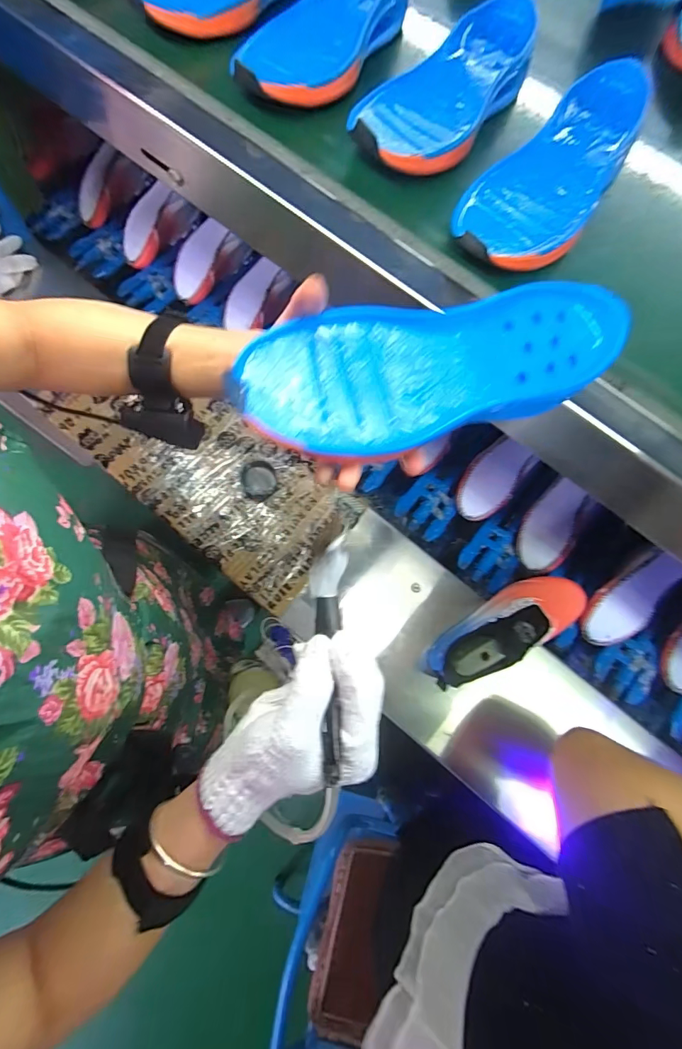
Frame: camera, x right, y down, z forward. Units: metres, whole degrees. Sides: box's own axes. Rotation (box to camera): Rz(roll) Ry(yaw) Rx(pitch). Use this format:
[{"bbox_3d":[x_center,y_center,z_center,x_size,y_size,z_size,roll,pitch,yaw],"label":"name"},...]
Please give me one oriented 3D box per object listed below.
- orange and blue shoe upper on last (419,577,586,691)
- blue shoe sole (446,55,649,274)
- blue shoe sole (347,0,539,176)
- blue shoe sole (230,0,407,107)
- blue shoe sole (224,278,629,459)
[{"bbox_3d":[0.244,0.151,0.616,0.267,0.118,0.092,-25,78,-10],"label":"orange and blue shoe upper on last"},{"bbox_3d":[0.197,-0.321,0.387,0.100,0.033,0.254,37,81,6],"label":"blue shoe sole"},{"bbox_3d":[0.103,-0.418,0.402,0.097,0.042,0.242,36,76,6],"label":"blue shoe sole"},{"bbox_3d":[-0.014,-0.502,0.418,0.104,0.032,0.237,27,75,4],"label":"blue shoe sole"},{"bbox_3d":[0.061,-0.102,0.281,0.256,0.029,0.086,-12,80,-5],"label":"blue shoe sole"}]

